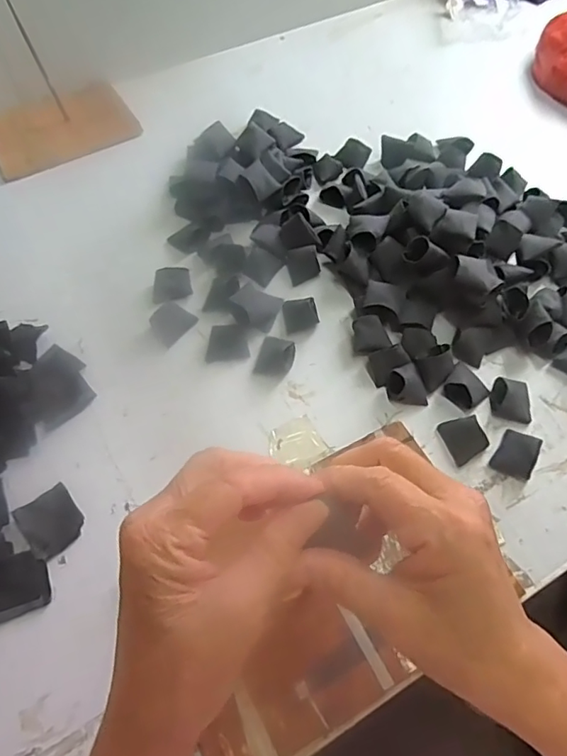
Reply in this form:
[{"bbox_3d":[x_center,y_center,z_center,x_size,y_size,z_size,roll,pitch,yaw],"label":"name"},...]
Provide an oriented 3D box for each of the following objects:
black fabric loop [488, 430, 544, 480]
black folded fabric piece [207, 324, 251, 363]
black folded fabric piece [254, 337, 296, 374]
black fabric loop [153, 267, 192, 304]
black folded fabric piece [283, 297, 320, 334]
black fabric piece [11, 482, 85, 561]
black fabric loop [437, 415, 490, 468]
[{"bbox_3d":[0.218,0.070,0.485,0.033,0.022,0.038,29,65,15],"label":"black fabric loop"},{"bbox_3d":[-0.059,-0.037,0.549,0.043,0.013,0.036,-4,61,-3],"label":"black folded fabric piece"},{"bbox_3d":[-0.008,-0.022,0.533,0.038,0.024,0.030,5,61,2],"label":"black folded fabric piece"},{"bbox_3d":[-0.125,-0.104,0.584,0.042,0.016,0.039,-10,62,-6],"label":"black fabric loop"},{"bbox_3d":[0.020,-0.070,0.563,0.037,0.021,0.030,-12,62,-7],"label":"black folded fabric piece"},{"bbox_3d":[-0.202,0.125,0.456,0.047,0.005,0.052,-38,68,-19],"label":"black fabric piece"},{"bbox_3d":[0.170,0.056,0.492,0.033,0.017,0.042,-16,62,-10],"label":"black fabric loop"}]

